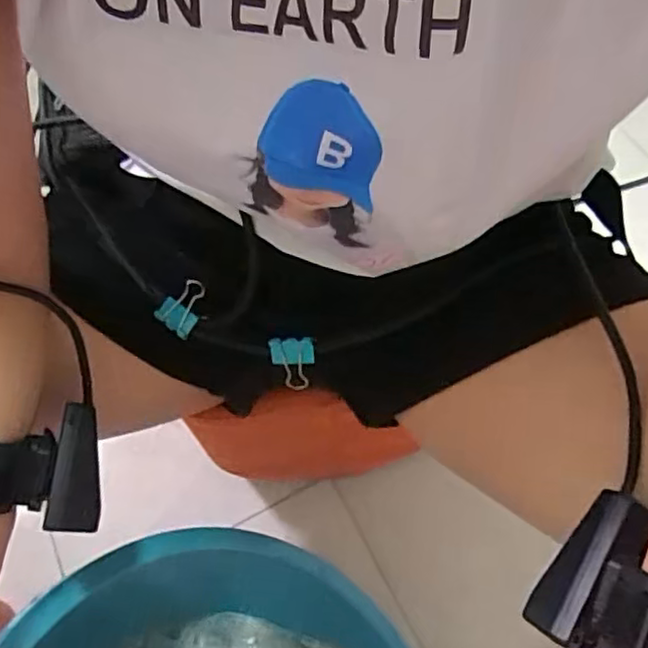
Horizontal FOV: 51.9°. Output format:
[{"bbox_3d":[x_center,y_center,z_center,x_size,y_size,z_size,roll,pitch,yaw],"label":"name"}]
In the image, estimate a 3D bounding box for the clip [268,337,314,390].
[{"bbox_3d":[-0.017,0.023,0.379,0.029,0.008,0.029,2,96,16],"label":"clip"}]

